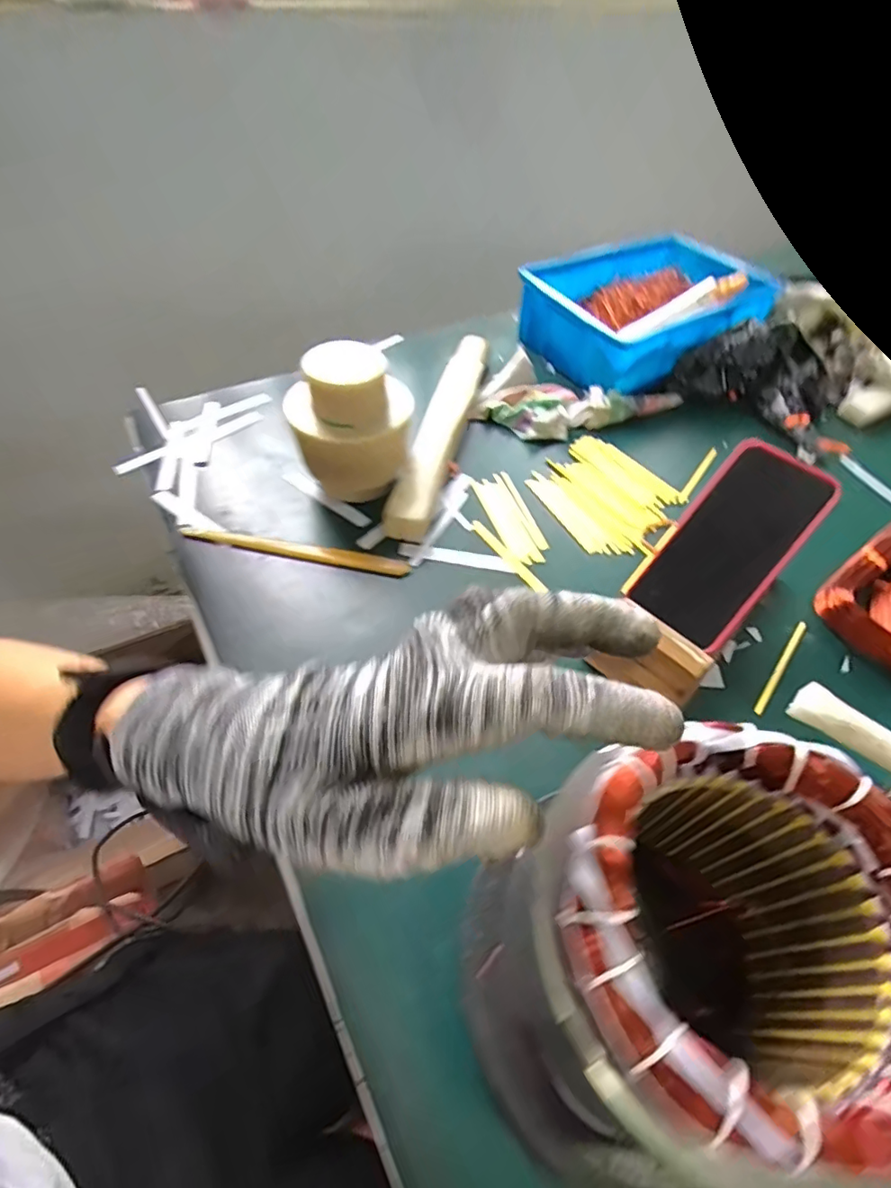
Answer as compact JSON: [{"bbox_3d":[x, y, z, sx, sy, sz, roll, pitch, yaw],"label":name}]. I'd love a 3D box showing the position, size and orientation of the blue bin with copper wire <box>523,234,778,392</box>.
[{"bbox_3d":[0.257,-0.382,0.740,0.306,0.102,0.219,-26,58,-20],"label":"blue bin with copper wire"}]

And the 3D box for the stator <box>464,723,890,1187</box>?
[{"bbox_3d":[0.093,0.163,0.248,0.147,0.166,0.152,2,51,-3],"label":"stator"}]

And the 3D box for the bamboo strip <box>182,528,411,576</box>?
[{"bbox_3d":[-0.137,-0.042,0.506,0.206,0.006,0.016,8,53,4],"label":"bamboo strip"}]

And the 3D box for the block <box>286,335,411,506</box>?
[{"bbox_3d":[-0.092,-0.160,0.527,0.104,0.120,0.101,1,53,-1],"label":"block"}]

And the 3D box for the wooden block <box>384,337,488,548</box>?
[{"bbox_3d":[0.001,-0.191,0.613,0.040,0.033,0.329,12,53,8],"label":"wooden block"}]

